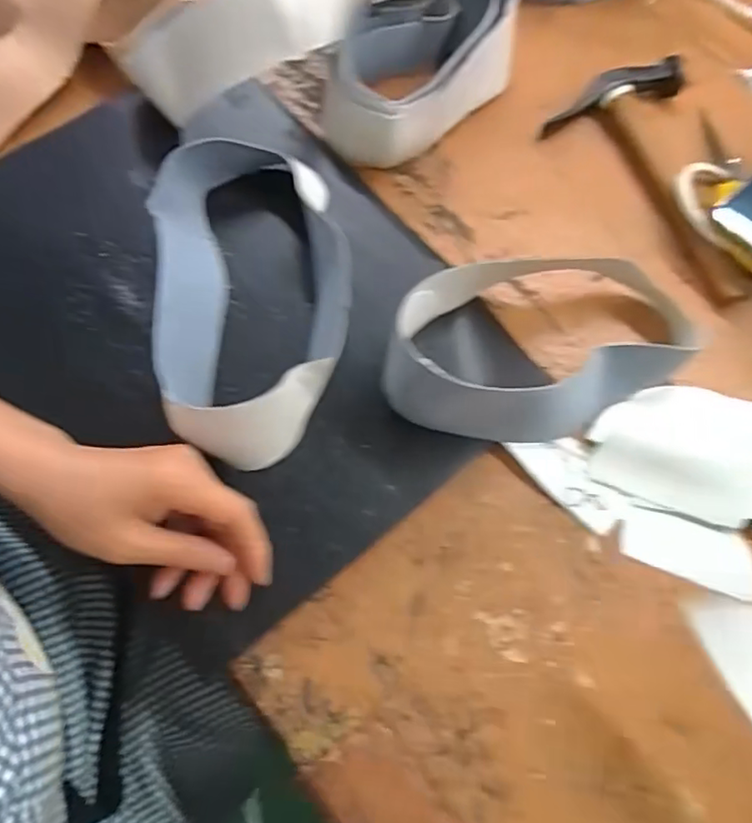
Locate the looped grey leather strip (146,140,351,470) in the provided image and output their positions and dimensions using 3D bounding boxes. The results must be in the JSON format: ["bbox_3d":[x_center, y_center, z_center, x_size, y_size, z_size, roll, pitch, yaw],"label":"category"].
[{"bbox_3d":[-0.086,-0.090,0.413,0.130,0.063,0.248,-2,71,-6],"label":"looped grey leather strip"}]

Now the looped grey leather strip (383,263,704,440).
[{"bbox_3d":[0.123,-0.048,0.429,0.236,0.084,0.125,-6,71,-7],"label":"looped grey leather strip"}]

